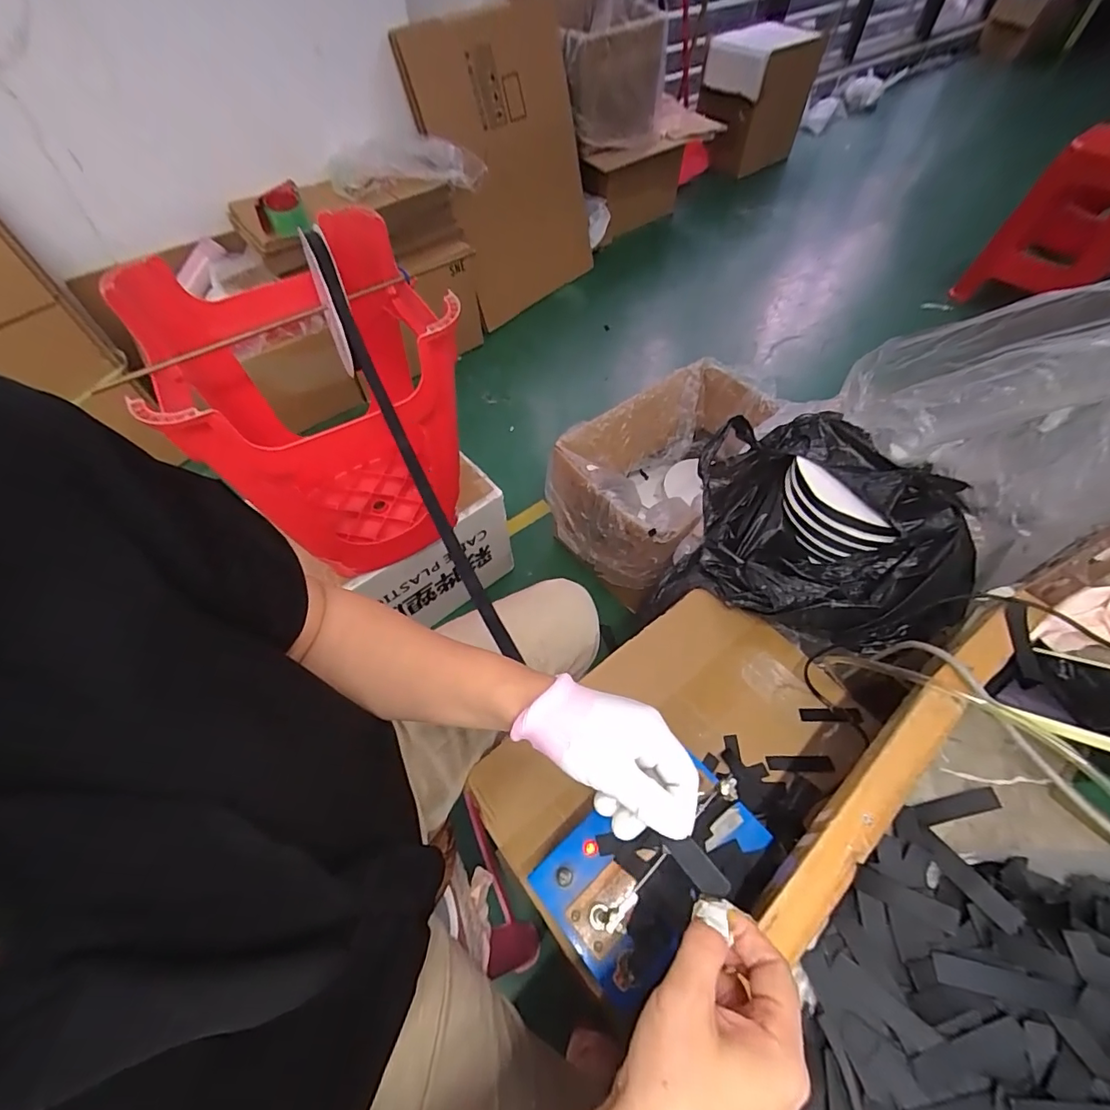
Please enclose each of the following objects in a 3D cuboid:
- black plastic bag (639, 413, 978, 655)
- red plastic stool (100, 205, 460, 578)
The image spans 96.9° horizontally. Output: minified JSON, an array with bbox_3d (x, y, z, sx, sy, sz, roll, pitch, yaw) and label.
[{"bbox_3d":[0.349,-0.044,0.684,0.323,0.168,0.309,20,59,12],"label":"black plastic bag"},{"bbox_3d":[-0.338,-0.202,0.790,0.356,0.440,0.384,-24,60,-15],"label":"red plastic stool"}]

